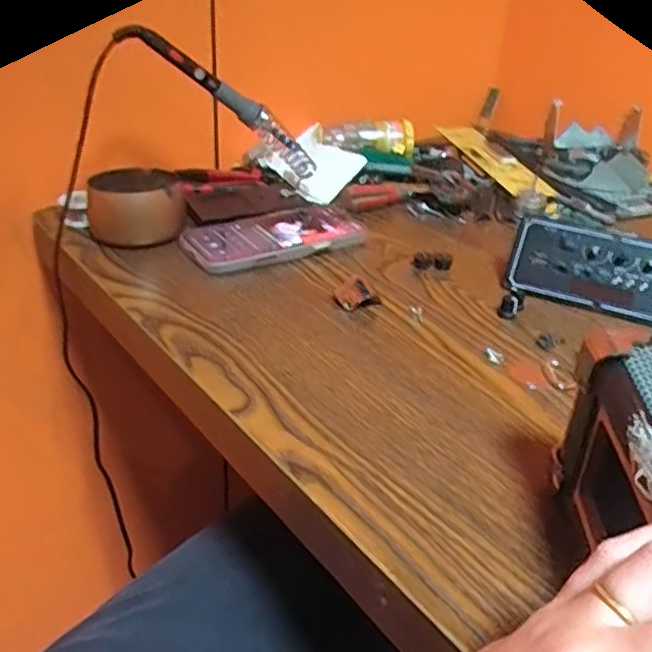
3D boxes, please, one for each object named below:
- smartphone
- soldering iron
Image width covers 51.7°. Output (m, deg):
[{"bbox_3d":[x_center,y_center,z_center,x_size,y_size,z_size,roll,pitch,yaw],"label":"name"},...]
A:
[{"bbox_3d":[-0.046,-0.083,0.599,0.162,0.015,0.076,-13,40,-29],"label":"smartphone"},{"bbox_3d":[-0.081,-0.189,0.578,0.035,0.028,0.243,34,4,41],"label":"soldering iron"}]

